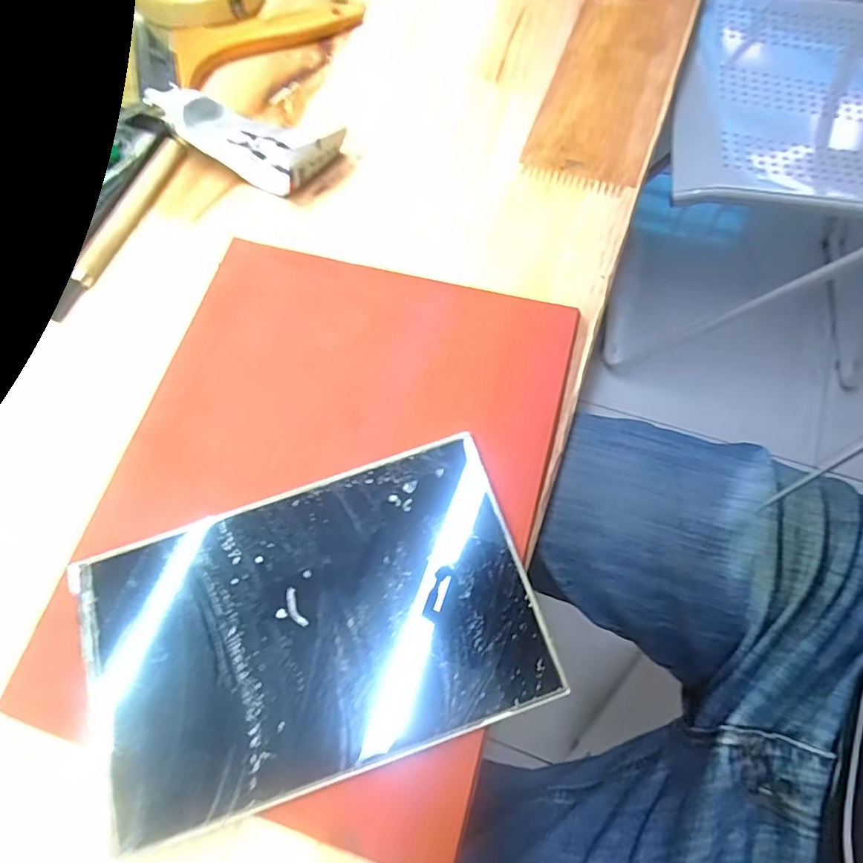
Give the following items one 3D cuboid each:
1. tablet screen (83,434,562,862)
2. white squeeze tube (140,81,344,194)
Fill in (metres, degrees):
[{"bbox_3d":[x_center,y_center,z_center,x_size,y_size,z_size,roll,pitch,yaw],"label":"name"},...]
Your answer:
[{"bbox_3d":[-0.048,0.077,0.221,0.175,0.009,0.114,-18,69,-4],"label":"tablet screen"},{"bbox_3d":[-0.114,-0.176,0.319,0.120,0.022,0.041,24,72,12],"label":"white squeeze tube"}]

